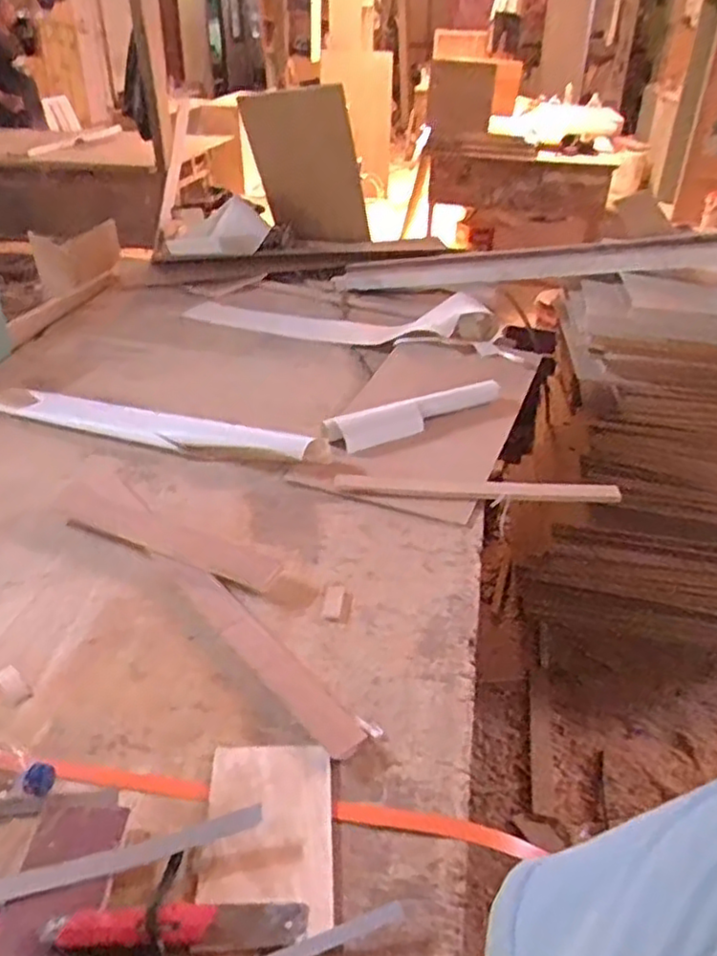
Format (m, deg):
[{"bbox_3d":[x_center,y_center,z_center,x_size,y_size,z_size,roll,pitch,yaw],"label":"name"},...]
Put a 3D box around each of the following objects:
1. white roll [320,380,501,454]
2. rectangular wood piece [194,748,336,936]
[{"bbox_3d":[0.124,-0.136,1.427,0.422,0.057,0.055,-18,37,-25],"label":"white roll"},{"bbox_3d":[-0.094,0.366,0.721,0.130,0.015,0.186,-2,33,-2],"label":"rectangular wood piece"}]

